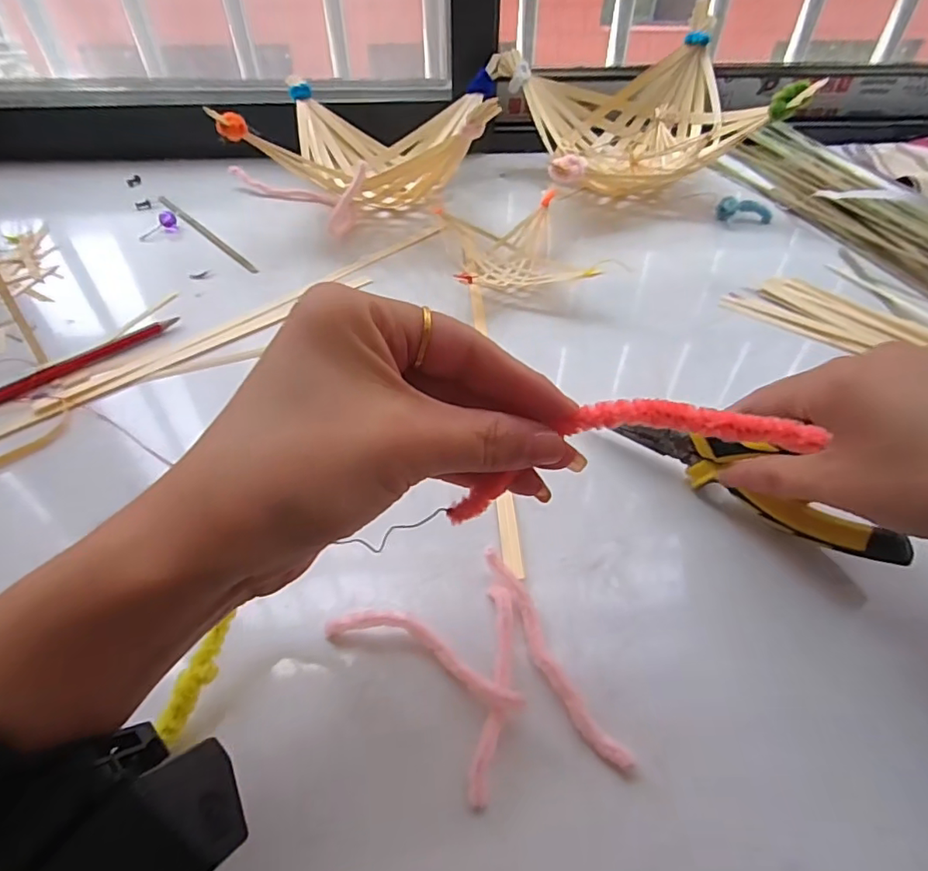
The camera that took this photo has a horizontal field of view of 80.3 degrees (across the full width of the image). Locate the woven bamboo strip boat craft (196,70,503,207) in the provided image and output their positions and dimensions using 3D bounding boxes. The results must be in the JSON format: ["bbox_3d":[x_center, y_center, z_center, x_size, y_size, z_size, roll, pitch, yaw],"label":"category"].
[{"bbox_3d":[-0.078,-0.262,0.493,0.206,0.096,0.195,2,47,2],"label":"woven bamboo strip boat craft"}]

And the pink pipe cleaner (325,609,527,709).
[{"bbox_3d":[-0.016,0.087,0.223,0.086,0.012,0.017,17,49,16],"label":"pink pipe cleaner"}]

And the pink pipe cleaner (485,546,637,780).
[{"bbox_3d":[0.035,0.087,0.222,0.013,0.011,0.097,-21,50,-18],"label":"pink pipe cleaner"}]

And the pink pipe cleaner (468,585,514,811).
[{"bbox_3d":[0.012,0.097,0.215,0.012,0.006,0.080,5,47,5],"label":"pink pipe cleaner"}]

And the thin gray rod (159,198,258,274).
[{"bbox_3d":[-0.230,-0.179,0.483,0.008,0.006,0.185,-34,55,-27],"label":"thin gray rod"}]

